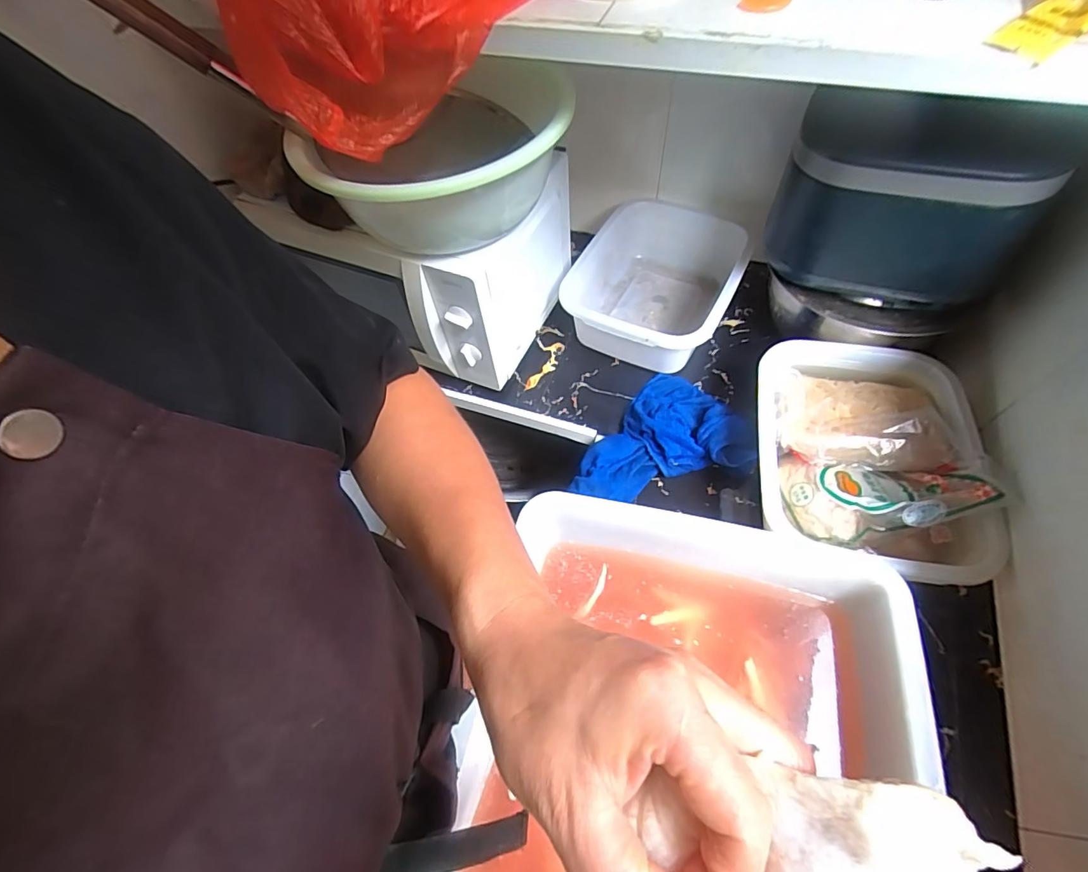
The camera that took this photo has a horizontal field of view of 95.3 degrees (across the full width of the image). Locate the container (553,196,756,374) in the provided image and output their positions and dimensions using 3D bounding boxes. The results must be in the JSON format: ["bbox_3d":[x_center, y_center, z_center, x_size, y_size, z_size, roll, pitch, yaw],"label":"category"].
[{"bbox_3d":[0.179,-0.234,0.815,0.243,0.153,0.272,20,61,15],"label":"container"}]

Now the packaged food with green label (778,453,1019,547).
[{"bbox_3d":[0.377,0.075,0.555,0.204,0.042,0.111,-3,54,31],"label":"packaged food with green label"}]

